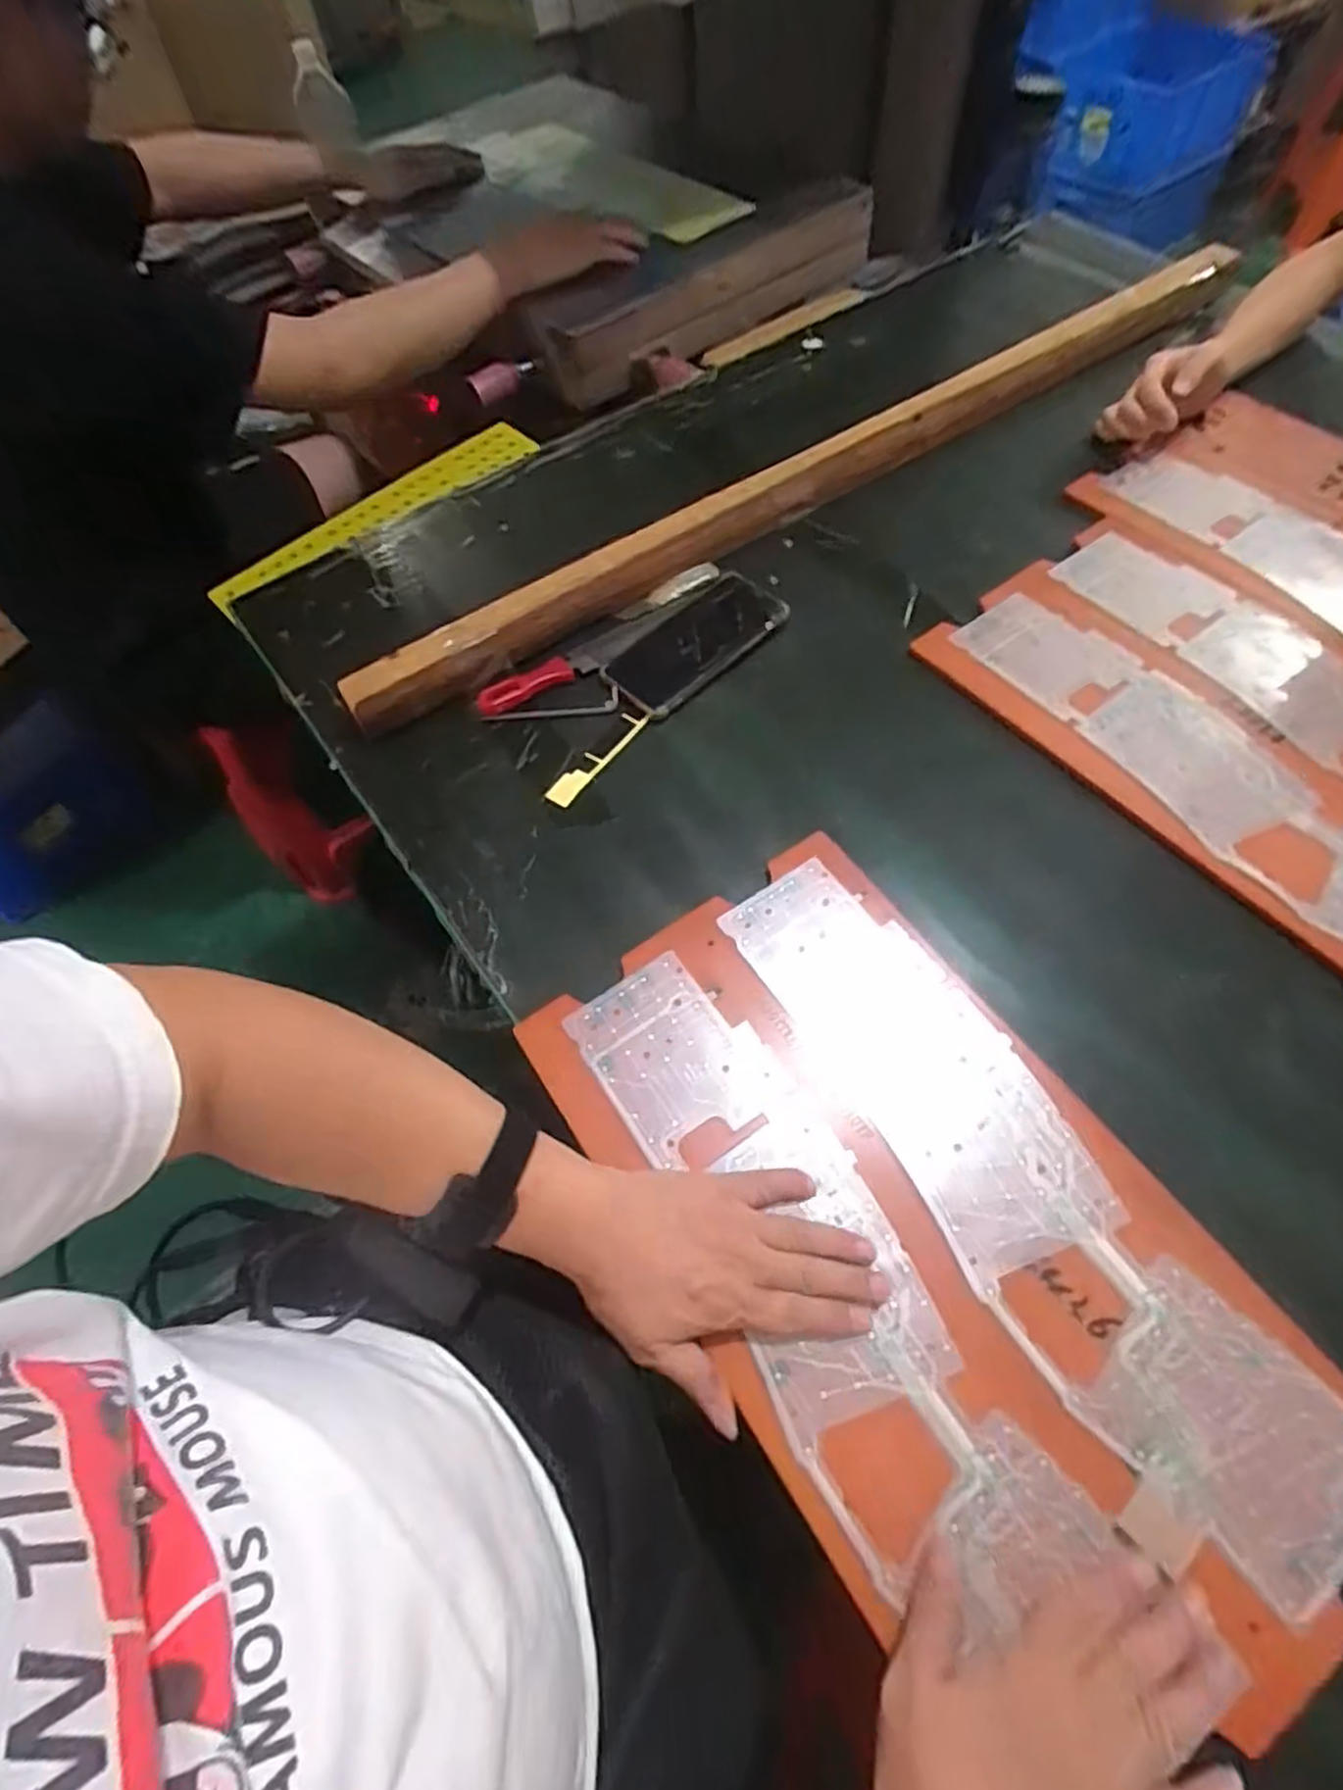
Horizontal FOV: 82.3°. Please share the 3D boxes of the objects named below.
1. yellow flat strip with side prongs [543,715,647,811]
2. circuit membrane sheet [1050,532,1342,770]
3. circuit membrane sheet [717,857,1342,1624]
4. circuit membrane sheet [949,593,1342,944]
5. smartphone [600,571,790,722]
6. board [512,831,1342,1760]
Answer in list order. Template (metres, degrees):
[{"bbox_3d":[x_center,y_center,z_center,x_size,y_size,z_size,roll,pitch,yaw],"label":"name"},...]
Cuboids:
[{"bbox_3d":[-0.060,-0.112,0.621,0.020,0.007,0.105,33,67,22],"label":"yellow flat strip with side prongs"},{"bbox_3d":[0.496,-0.156,0.600,0.112,0.007,0.432,-35,65,-13],"label":"circuit membrane sheet"},{"bbox_3d":[0.188,0.156,0.448,0.110,0.004,0.435,-32,64,-12],"label":"circuit membrane sheet"},{"bbox_3d":[0.394,-0.085,0.569,0.120,0.011,0.433,-35,65,-15],"label":"circuit membrane sheet"},{"bbox_3d":[0.021,-0.223,0.669,0.166,0.016,0.077,-40,64,-18],"label":"smartphone"},{"bbox_3d":[0.132,0.185,0.427,0.253,0.018,0.452,-31,62,-14],"label":"board"}]

